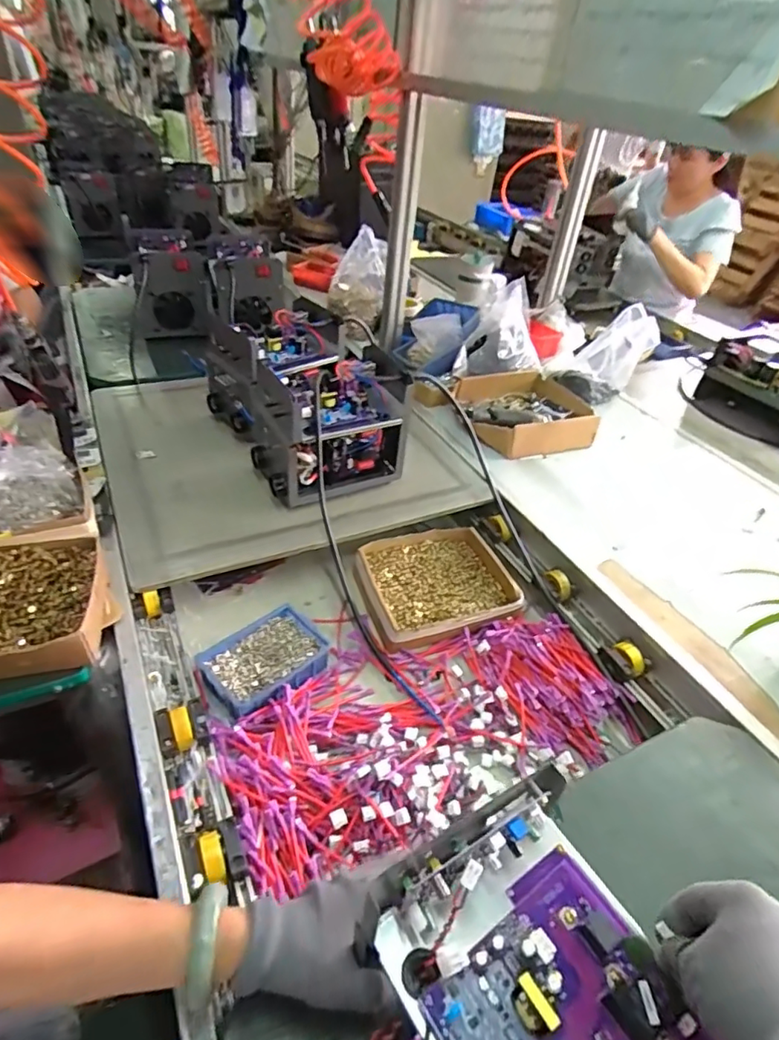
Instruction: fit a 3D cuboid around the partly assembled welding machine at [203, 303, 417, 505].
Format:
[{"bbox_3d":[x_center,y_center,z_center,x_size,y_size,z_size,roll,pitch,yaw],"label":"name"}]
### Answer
[{"bbox_3d":[-0.169,-0.228,1.013,0.239,0.187,0.435,-19,45,-28],"label":"partly assembled welding machine"}]

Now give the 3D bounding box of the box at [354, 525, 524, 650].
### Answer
[{"bbox_3d":[0.073,0.101,0.872,0.222,0.050,0.197,-9,41,-18],"label":"box"}]

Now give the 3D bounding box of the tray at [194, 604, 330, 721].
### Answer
[{"bbox_3d":[-0.160,0.190,0.730,0.151,0.054,0.108,-25,48,-34],"label":"tray"}]

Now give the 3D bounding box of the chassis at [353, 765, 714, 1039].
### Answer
[{"bbox_3d":[0.098,0.280,0.301,0.150,0.061,0.223,-15,44,-24],"label":"chassis"}]

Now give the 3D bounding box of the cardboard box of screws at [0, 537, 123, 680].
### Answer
[{"bbox_3d":[-0.455,0.102,0.652,0.221,0.053,0.186,-6,40,-15],"label":"cardboard box of screws"}]

